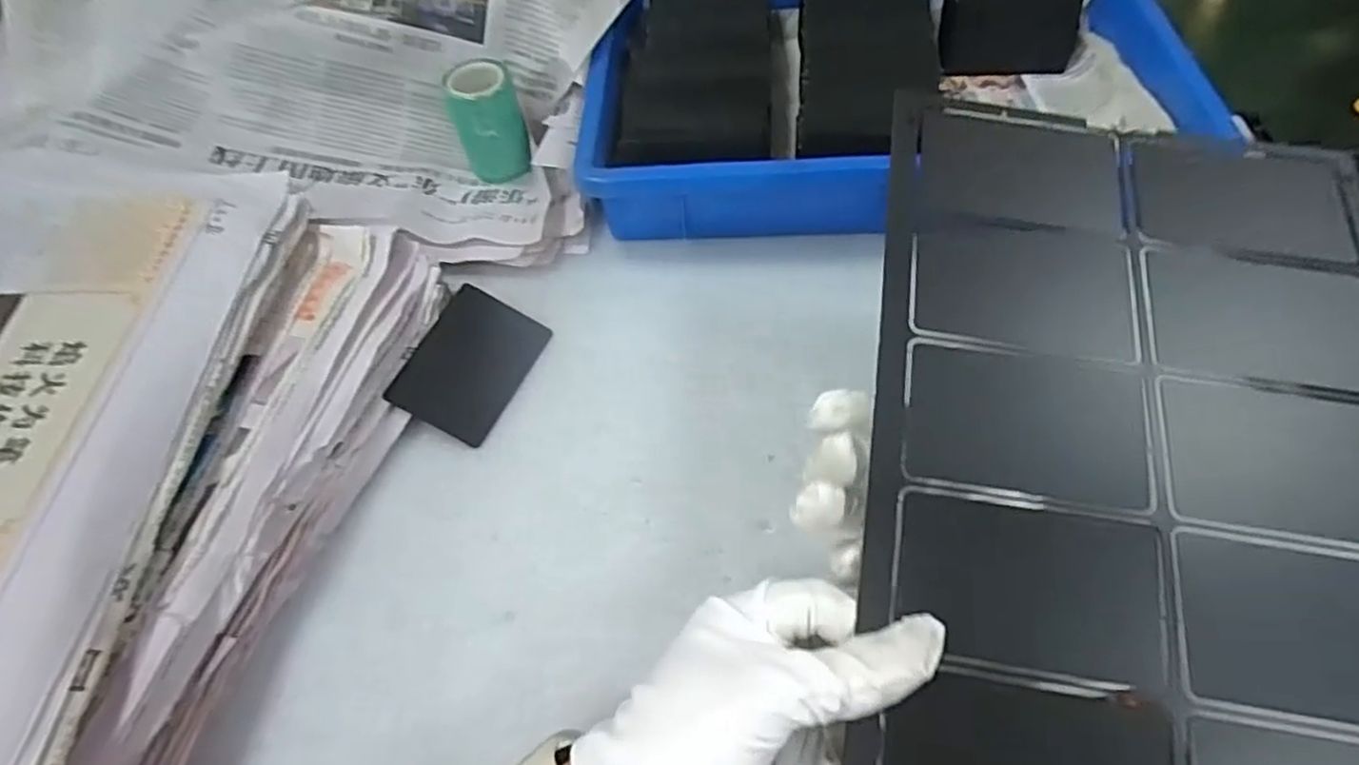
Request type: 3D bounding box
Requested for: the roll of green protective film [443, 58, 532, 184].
[{"bbox_3d":[-0.123,-0.168,0.457,0.044,0.060,0.042,-1,58,2],"label":"roll of green protective film"}]

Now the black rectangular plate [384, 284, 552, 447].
[{"bbox_3d":[-0.116,-0.011,0.397,0.058,0.004,0.083,28,64,-2],"label":"black rectangular plate"}]

